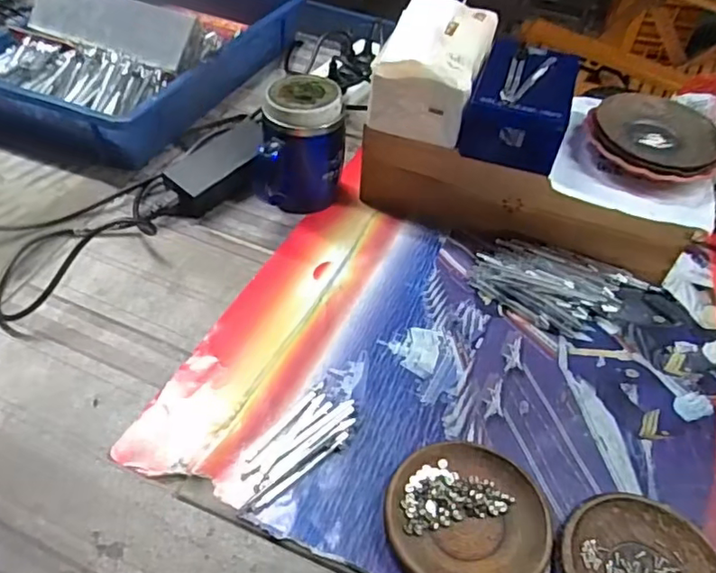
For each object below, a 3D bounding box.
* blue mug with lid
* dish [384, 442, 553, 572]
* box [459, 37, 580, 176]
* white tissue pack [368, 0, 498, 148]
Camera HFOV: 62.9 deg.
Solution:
[{"bbox_3d":[-0.062,-0.143,0.630,0.097,0.134,0.080,-1,45,-8],"label":"blue mug with lid"},{"bbox_3d":[0.077,0.167,0.420,0.112,0.016,0.116,3,45,-3],"label":"dish"},{"bbox_3d":[0.165,-0.185,0.591,0.092,0.070,0.130,18,48,12],"label":"box"},{"bbox_3d":[0.081,-0.228,0.610,0.094,0.090,0.145,18,48,12],"label":"white tissue pack"}]

